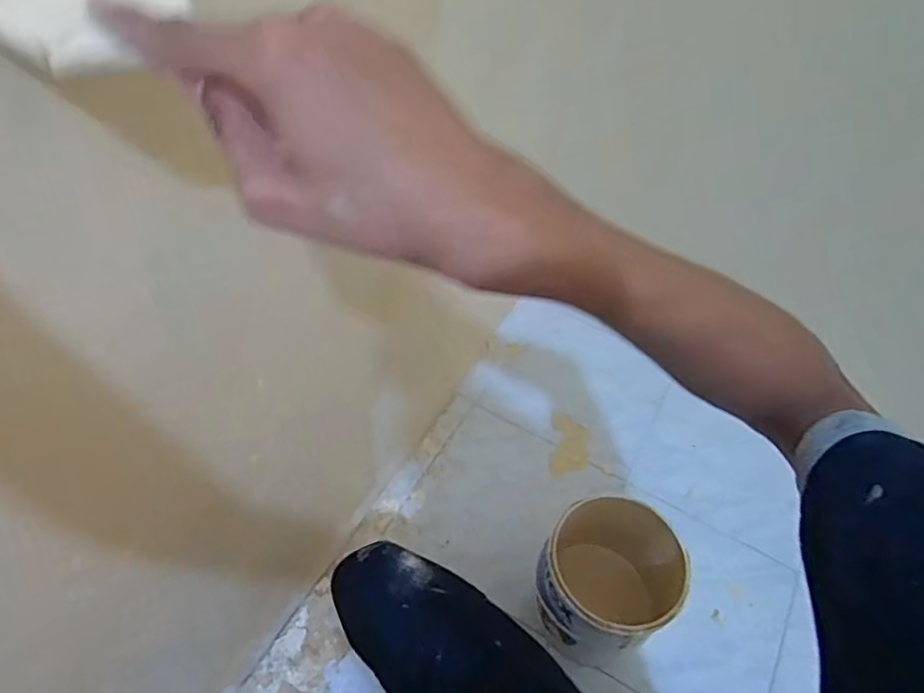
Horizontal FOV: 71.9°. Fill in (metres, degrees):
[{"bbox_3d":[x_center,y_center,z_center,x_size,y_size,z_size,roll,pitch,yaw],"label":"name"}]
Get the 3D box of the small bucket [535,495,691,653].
[{"bbox_3d":[0.201,0.329,0.894,0.171,0.170,0.179,3,51,-3],"label":"small bucket"}]

